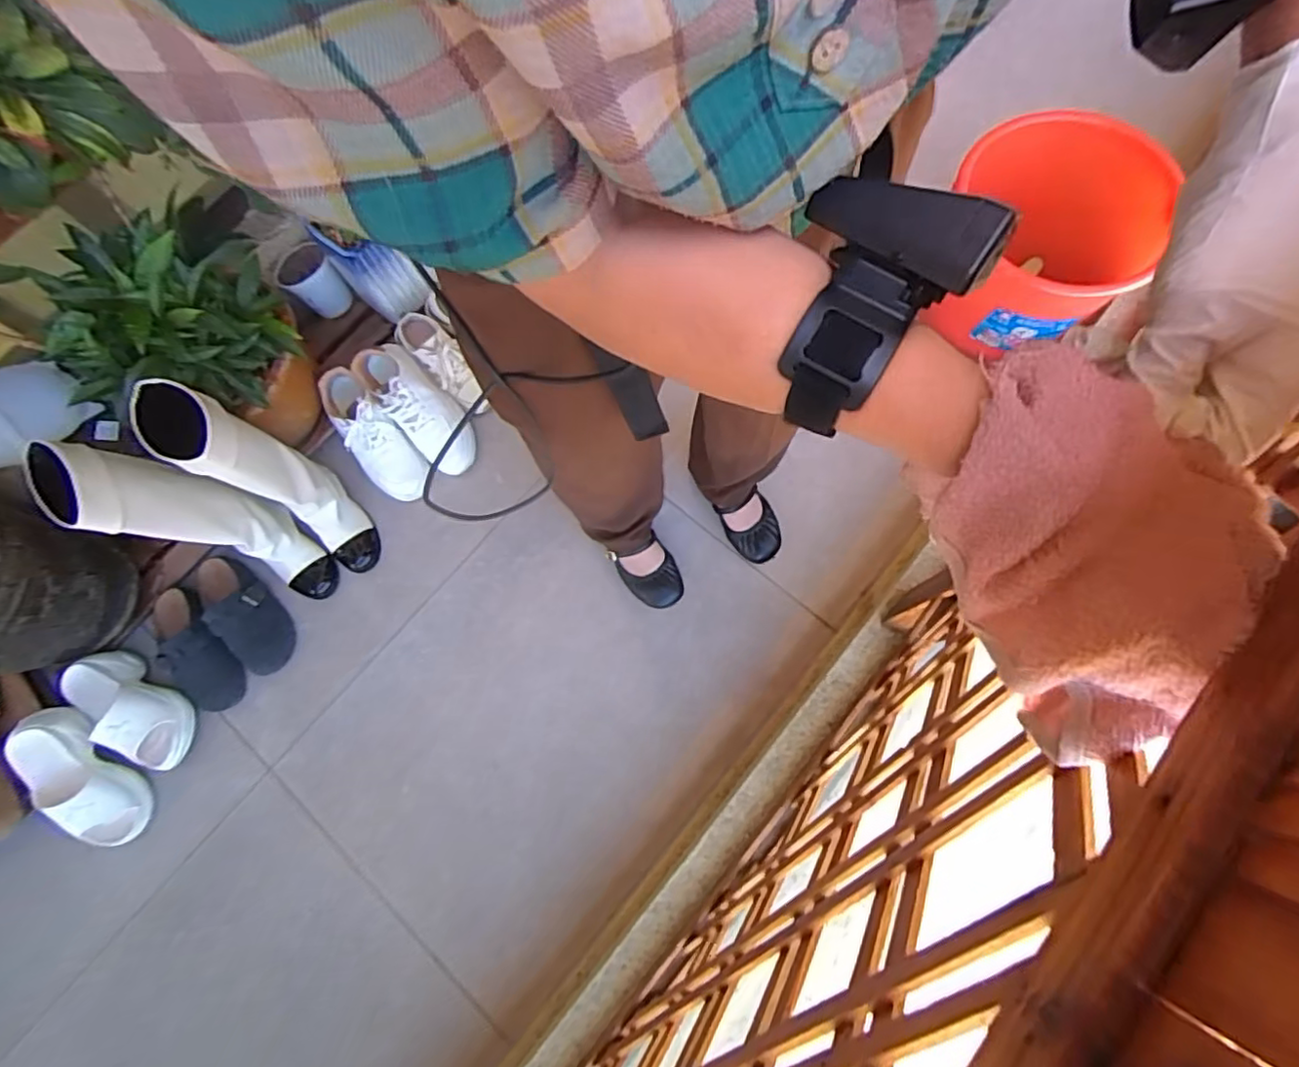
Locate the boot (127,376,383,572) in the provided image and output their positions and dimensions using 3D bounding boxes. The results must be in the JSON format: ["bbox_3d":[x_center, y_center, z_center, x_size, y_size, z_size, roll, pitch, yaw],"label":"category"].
[{"bbox_3d":[-0.610,-0.088,1.021,0.254,0.427,0.112,34,79,13],"label":"boot"}]

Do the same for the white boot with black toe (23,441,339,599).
[{"bbox_3d":[-0.701,-0.023,0.973,0.254,0.380,0.140,24,77,11],"label":"white boot with black toe"}]

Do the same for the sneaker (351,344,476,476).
[{"bbox_3d":[-0.432,-0.238,1.161,0.110,0.150,0.249,-43,77,-11],"label":"sneaker"}]

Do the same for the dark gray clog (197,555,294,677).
[{"bbox_3d":[-0.723,0.140,1.118,0.095,0.064,0.238,-37,74,-6],"label":"dark gray clog"}]

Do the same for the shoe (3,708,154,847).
[{"bbox_3d":[-0.915,0.398,1.002,0.087,0.092,0.243,-32,103,-8],"label":"shoe"}]

